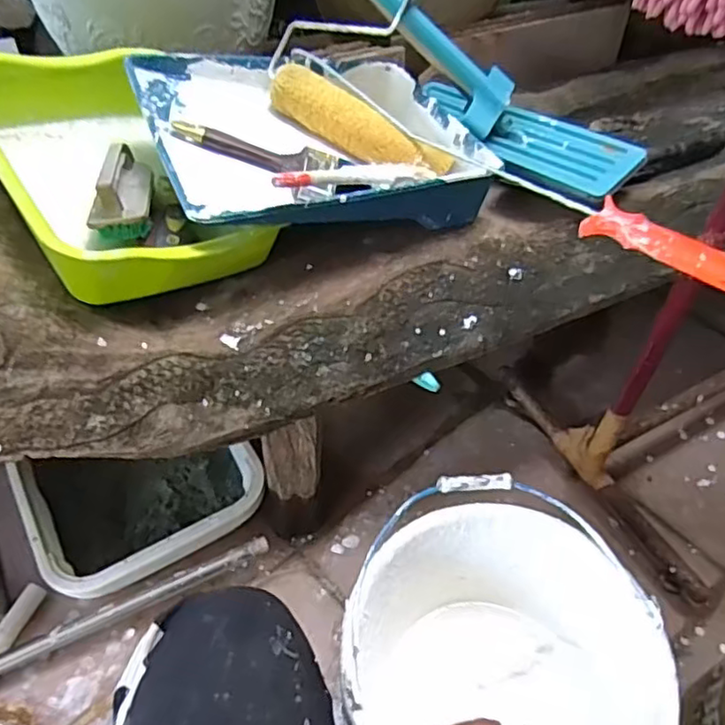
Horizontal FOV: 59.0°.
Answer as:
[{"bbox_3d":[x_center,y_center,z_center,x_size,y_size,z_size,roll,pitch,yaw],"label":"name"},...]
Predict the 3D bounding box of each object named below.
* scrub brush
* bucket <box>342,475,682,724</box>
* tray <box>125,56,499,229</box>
[{"bbox_3d":[-0.249,-0.183,0.660,0.054,0.058,0.120,-5,51,-7],"label":"scrub brush"},{"bbox_3d":[0.139,0.300,0.660,0.290,0.222,0.250,25,54,17],"label":"bucket"},{"bbox_3d":[-0.050,-0.253,0.732,0.347,0.110,0.273,-19,54,-18],"label":"tray"}]

